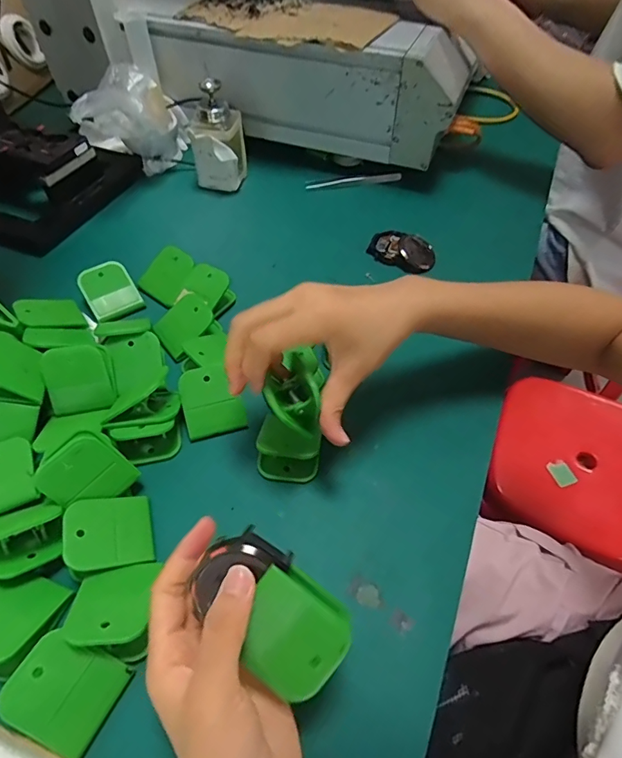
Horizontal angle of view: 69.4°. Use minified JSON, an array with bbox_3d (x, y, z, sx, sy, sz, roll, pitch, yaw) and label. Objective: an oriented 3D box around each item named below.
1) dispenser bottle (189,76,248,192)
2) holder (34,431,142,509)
[{"bbox_3d":[-0.114,-0.293,0.549,0.060,0.108,0.050,3,54,0],"label":"dispenser bottle"},{"bbox_3d":[-0.155,0.065,0.309,0.047,0.051,0.018,-47,30,-15],"label":"holder"}]

